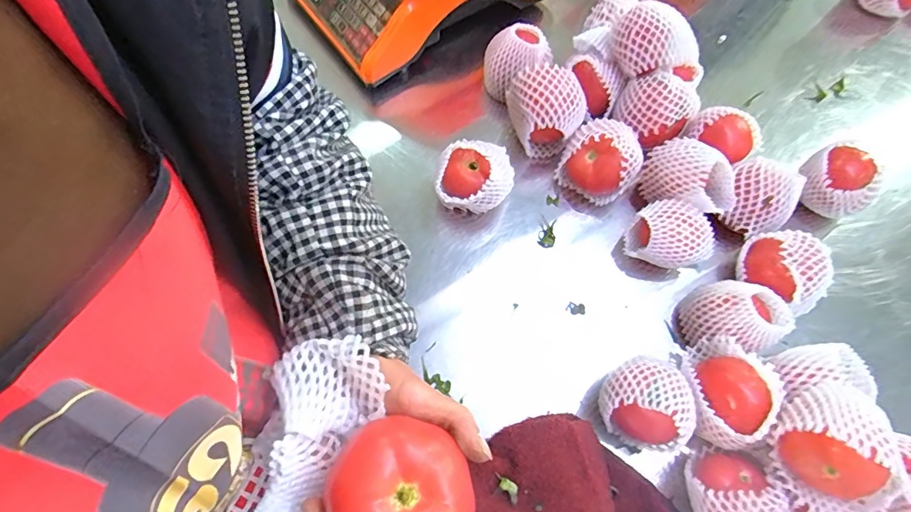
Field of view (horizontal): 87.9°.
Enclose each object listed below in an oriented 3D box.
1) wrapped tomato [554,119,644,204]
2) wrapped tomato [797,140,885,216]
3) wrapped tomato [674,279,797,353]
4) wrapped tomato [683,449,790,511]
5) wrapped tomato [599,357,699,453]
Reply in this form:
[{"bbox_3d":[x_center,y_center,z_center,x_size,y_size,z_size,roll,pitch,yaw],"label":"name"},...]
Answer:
[{"bbox_3d":[0.161,-0.107,0.524,0.081,0.080,0.074,29,69,11],"label":"wrapped tomato"},{"bbox_3d":[0.410,-0.073,0.519,0.069,0.072,0.072,-22,68,-11],"label":"wrapped tomato"},{"bbox_3d":[0.258,0.059,0.449,0.071,0.078,0.072,0,66,-1],"label":"wrapped tomato"},{"bbox_3d":[0.226,0.203,0.387,0.061,0.071,0.076,-18,68,-9],"label":"wrapped tomato"},{"bbox_3d":[0.168,0.126,0.420,0.073,0.077,0.080,22,67,8],"label":"wrapped tomato"}]

